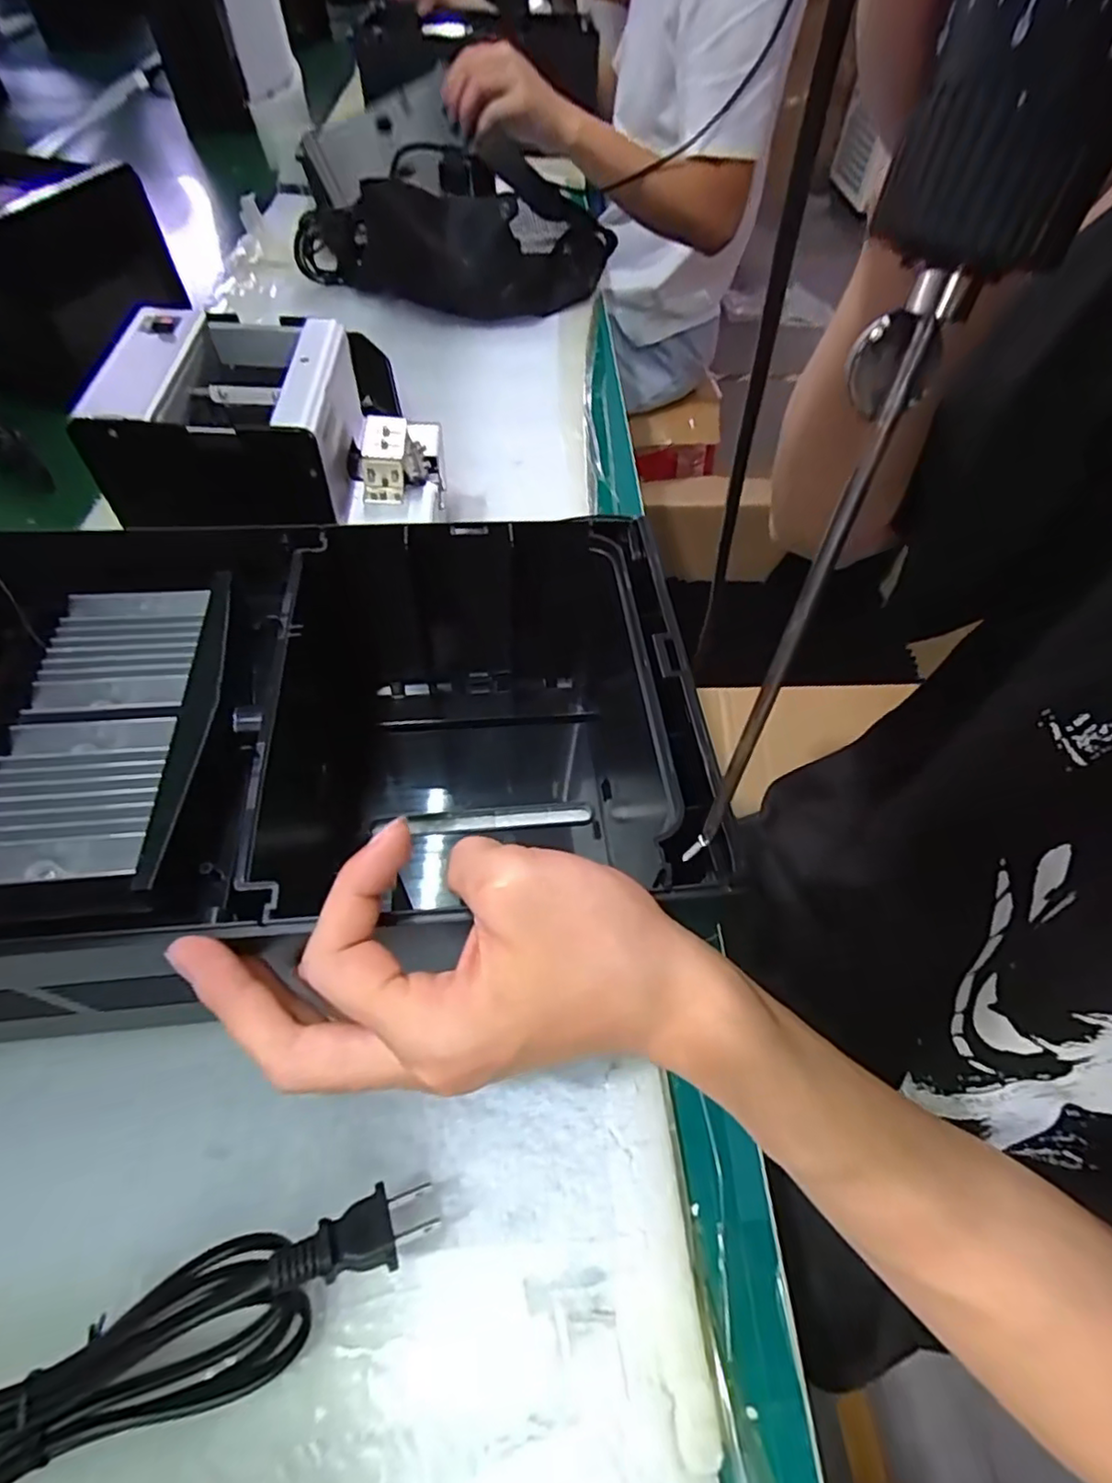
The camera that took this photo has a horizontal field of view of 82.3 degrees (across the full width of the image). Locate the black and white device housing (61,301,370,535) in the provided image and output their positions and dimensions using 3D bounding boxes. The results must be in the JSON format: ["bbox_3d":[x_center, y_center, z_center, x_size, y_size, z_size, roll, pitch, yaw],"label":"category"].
[{"bbox_3d":[-0.190,-0.198,0.389,0.127,0.068,0.127,0,57,-2],"label":"black and white device housing"}]

